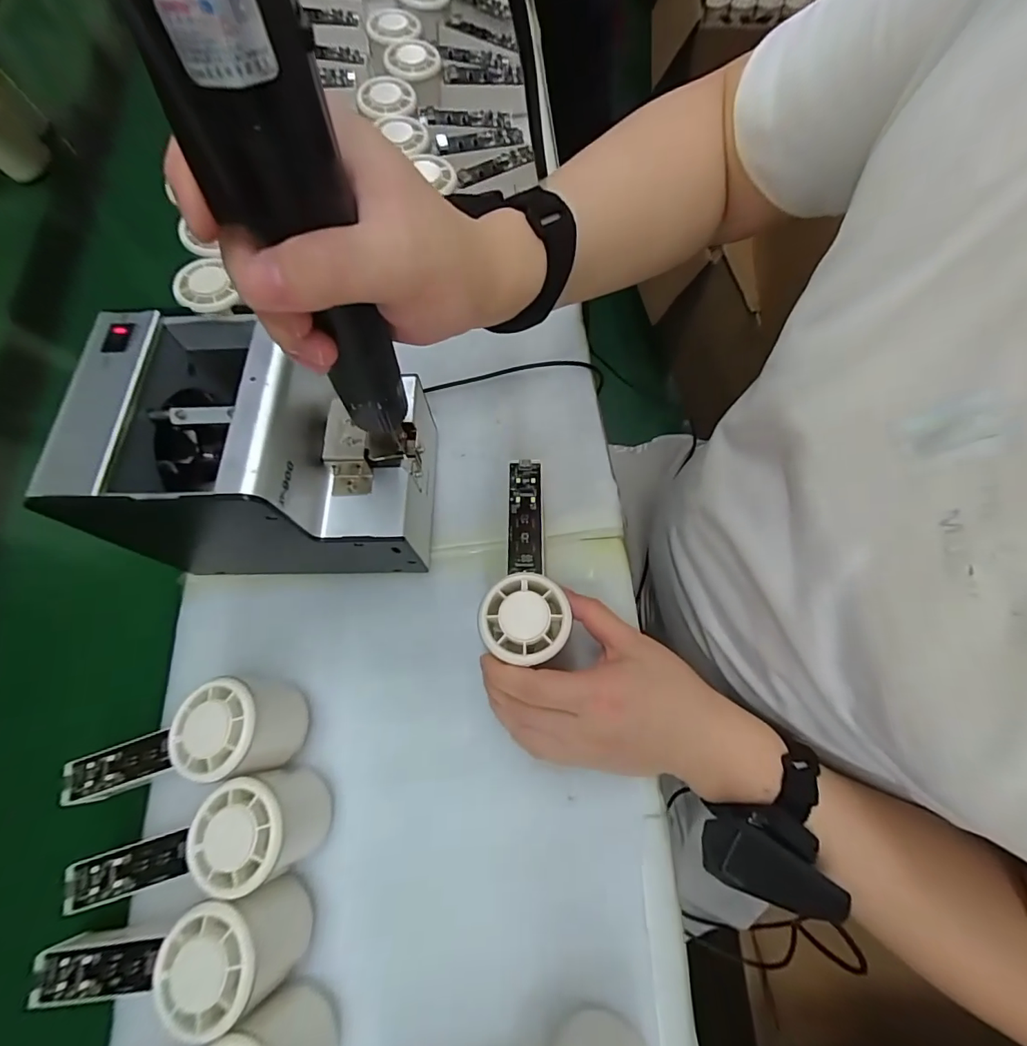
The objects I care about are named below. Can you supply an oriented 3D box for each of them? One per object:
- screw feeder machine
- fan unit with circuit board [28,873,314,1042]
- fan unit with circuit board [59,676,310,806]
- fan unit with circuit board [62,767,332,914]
[{"bbox_3d":[-0.153,-0.043,0.318,0.179,0.142,0.137,6,70,5],"label":"screw feeder machine"},{"bbox_3d":[-0.197,0.247,0.260,0.151,0.055,0.054,-17,70,-4],"label":"fan unit with circuit board"},{"bbox_3d":[-0.218,0.137,0.305,0.153,0.066,0.058,-10,70,-1],"label":"fan unit with circuit board"},{"bbox_3d":[-0.189,0.196,0.294,0.152,0.063,0.055,-21,70,10],"label":"fan unit with circuit board"}]

